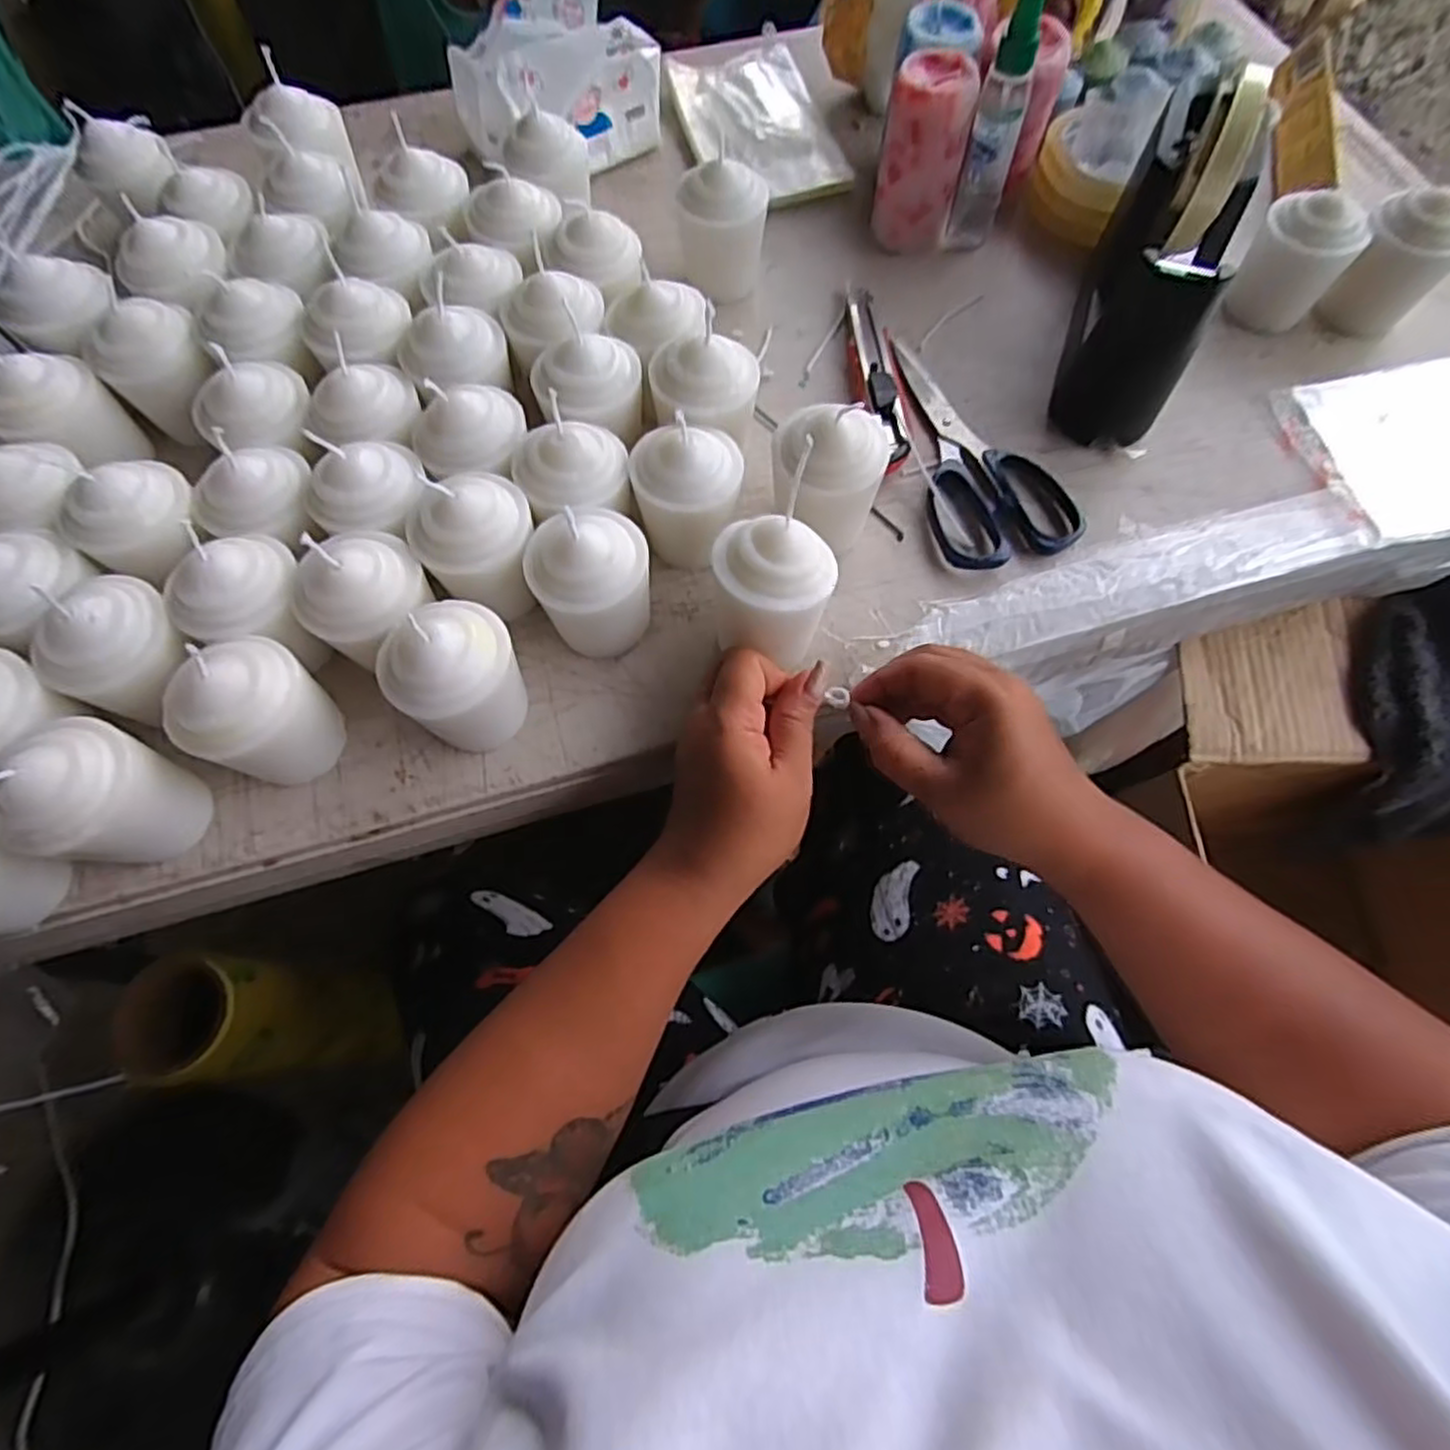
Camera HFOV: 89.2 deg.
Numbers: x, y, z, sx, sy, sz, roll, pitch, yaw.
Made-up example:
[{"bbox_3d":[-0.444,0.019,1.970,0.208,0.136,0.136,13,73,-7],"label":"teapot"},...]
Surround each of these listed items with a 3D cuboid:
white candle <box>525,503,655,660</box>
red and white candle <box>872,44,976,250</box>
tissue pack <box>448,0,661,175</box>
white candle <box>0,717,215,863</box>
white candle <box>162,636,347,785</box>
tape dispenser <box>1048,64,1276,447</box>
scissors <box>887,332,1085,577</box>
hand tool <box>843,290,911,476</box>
[{"bbox_3d":[-0.061,-0.067,0.357,0.058,0.066,0.051,-35,72,-13],"label":"white candle"},{"bbox_3d":[0.129,-0.368,0.476,0.049,0.094,0.050,13,69,5],"label":"red and white candle"},{"bbox_3d":[-0.116,-0.452,0.513,0.134,0.074,0.092,-30,71,-11],"label":"tissue pack"},{"bbox_3d":[-0.279,0.030,0.321,0.060,0.075,0.055,0,68,0],"label":"white candle"},{"bbox_3d":[-0.210,-0.005,0.331,0.048,0.077,0.054,27,71,10],"label":"white candle"},{"bbox_3d":[0.248,-0.264,0.409,0.058,0.132,0.169,20,70,8],"label":"tape dispenser"},{"bbox_3d":[0.146,-0.168,0.437,0.084,0.011,0.174,-11,69,-4],"label":"scissors"},{"bbox_3d":[0.091,-0.223,0.457,0.025,0.022,0.154,-4,68,-1],"label":"hand tool"}]

